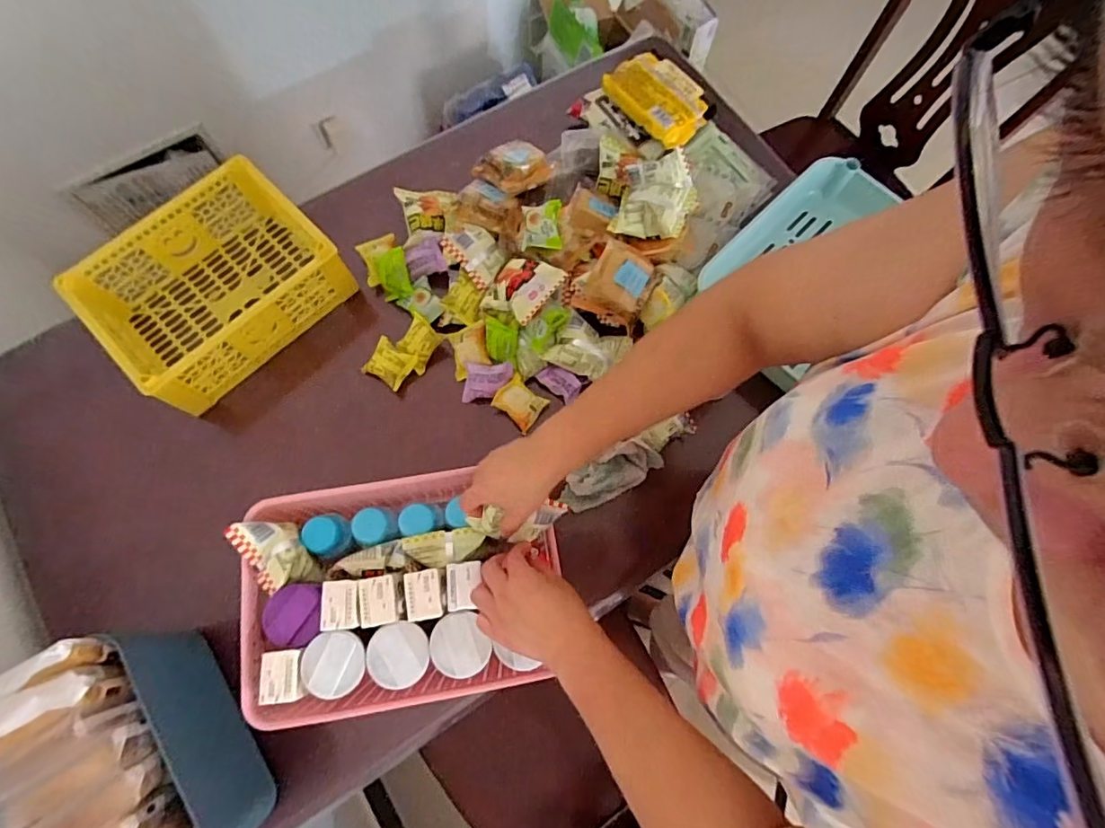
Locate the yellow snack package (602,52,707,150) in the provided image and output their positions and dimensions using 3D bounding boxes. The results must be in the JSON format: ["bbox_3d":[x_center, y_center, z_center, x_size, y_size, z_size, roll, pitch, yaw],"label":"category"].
[{"bbox_3d":[0.168,-0.498,0.835,0.157,0.047,0.123,40,74,10],"label":"yellow snack package"}]

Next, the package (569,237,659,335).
[{"bbox_3d":[0.091,-0.175,0.741,0.090,0.045,0.106,32,95,-11],"label":"package"}]

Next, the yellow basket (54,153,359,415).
[{"bbox_3d":[-0.473,-0.179,0.755,0.222,0.116,0.299,42,75,11],"label":"yellow basket"}]

